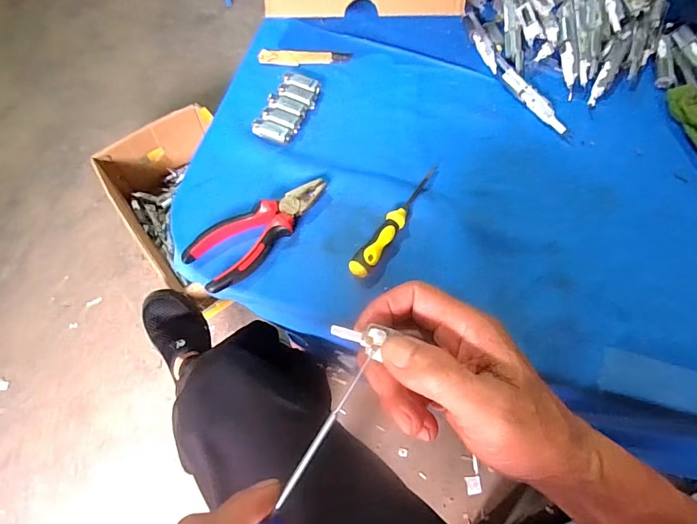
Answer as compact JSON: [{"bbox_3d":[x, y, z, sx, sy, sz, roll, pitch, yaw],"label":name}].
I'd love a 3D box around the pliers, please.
[{"bbox_3d":[-0.085,-0.036,0.412,0.156,0.015,0.057,-39,74,-16],"label":"pliers"}]

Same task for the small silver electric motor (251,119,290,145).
[{"bbox_3d":[-0.089,-0.148,0.465,0.043,0.011,0.017,22,68,7],"label":"small silver electric motor"}]

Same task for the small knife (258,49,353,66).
[{"bbox_3d":[-0.055,-0.261,0.526,0.116,0.012,0.023,-6,67,-5],"label":"small knife"}]

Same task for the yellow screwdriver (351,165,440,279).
[{"bbox_3d":[0.052,-0.046,0.423,0.020,0.022,0.154,34,70,12],"label":"yellow screwdriver"}]

